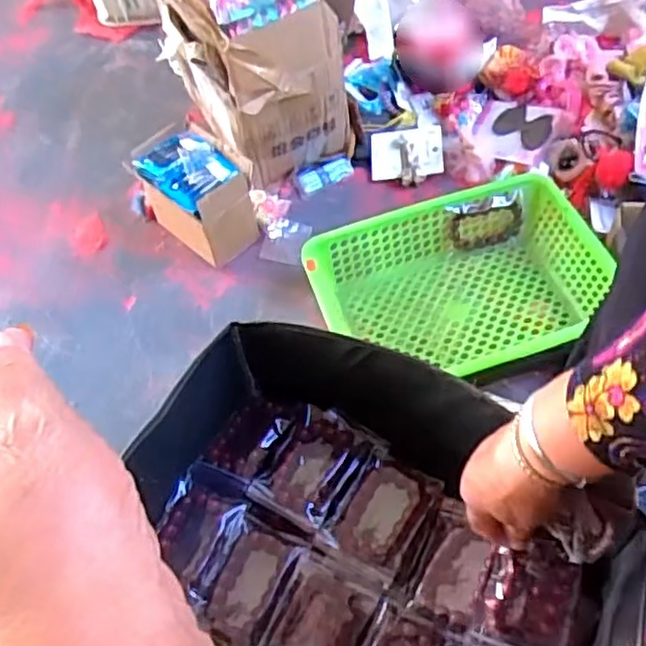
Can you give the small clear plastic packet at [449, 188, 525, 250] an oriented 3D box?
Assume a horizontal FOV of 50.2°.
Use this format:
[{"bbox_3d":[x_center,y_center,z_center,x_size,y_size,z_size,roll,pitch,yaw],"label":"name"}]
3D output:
[{"bbox_3d":[0.208,-0.129,0.880,0.094,0.066,0.004,-14,32,0],"label":"small clear plastic packet"}]

